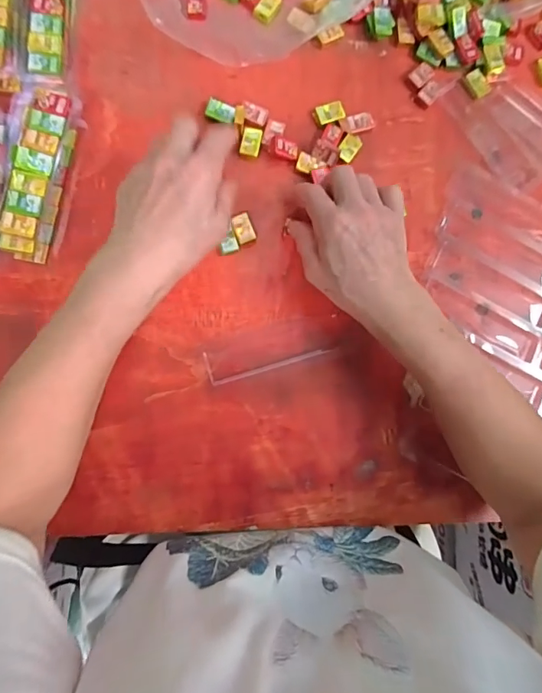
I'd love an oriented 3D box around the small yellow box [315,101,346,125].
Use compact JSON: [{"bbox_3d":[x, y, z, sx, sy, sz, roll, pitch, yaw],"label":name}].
[{"bbox_3d":[0.054,-0.216,0.416,0.027,0.006,0.017,-16,88,-8],"label":"small yellow box"}]

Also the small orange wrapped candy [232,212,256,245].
[{"bbox_3d":[-0.024,-0.106,0.401,0.018,0.006,0.026,-19,88,-8],"label":"small orange wrapped candy"}]

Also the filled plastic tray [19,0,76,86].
[{"bbox_3d":[-0.191,-0.283,0.381,0.041,0.021,0.127,1,86,-7],"label":"filled plastic tray"}]

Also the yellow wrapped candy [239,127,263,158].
[{"bbox_3d":[-0.018,-0.186,0.407,0.017,0.004,0.026,12,84,-6],"label":"yellow wrapped candy"}]

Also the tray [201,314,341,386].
[{"bbox_3d":[0.002,-0.001,0.401,0.121,0.008,0.039,-16,88,-8],"label":"tray"}]

